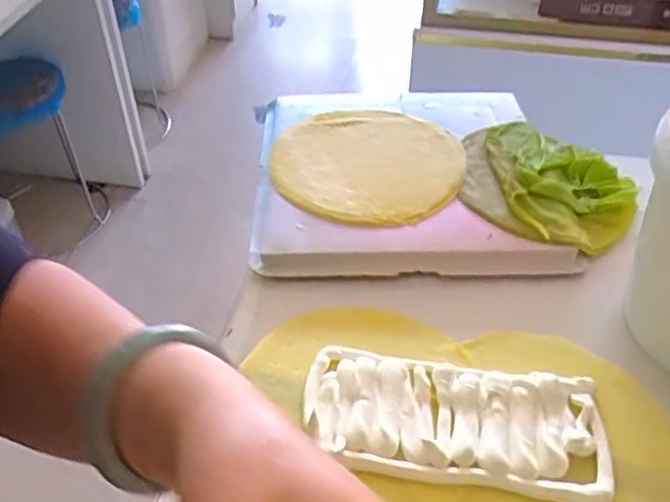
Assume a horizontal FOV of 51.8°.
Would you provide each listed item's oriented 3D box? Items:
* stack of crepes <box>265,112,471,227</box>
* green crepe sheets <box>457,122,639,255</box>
[{"bbox_3d":[0.035,-0.089,0.731,0.198,0.014,0.193,-7,43,-3],"label":"stack of crepes"},{"bbox_3d":[0.222,-0.073,0.724,0.170,0.034,0.187,11,44,11],"label":"green crepe sheets"}]

